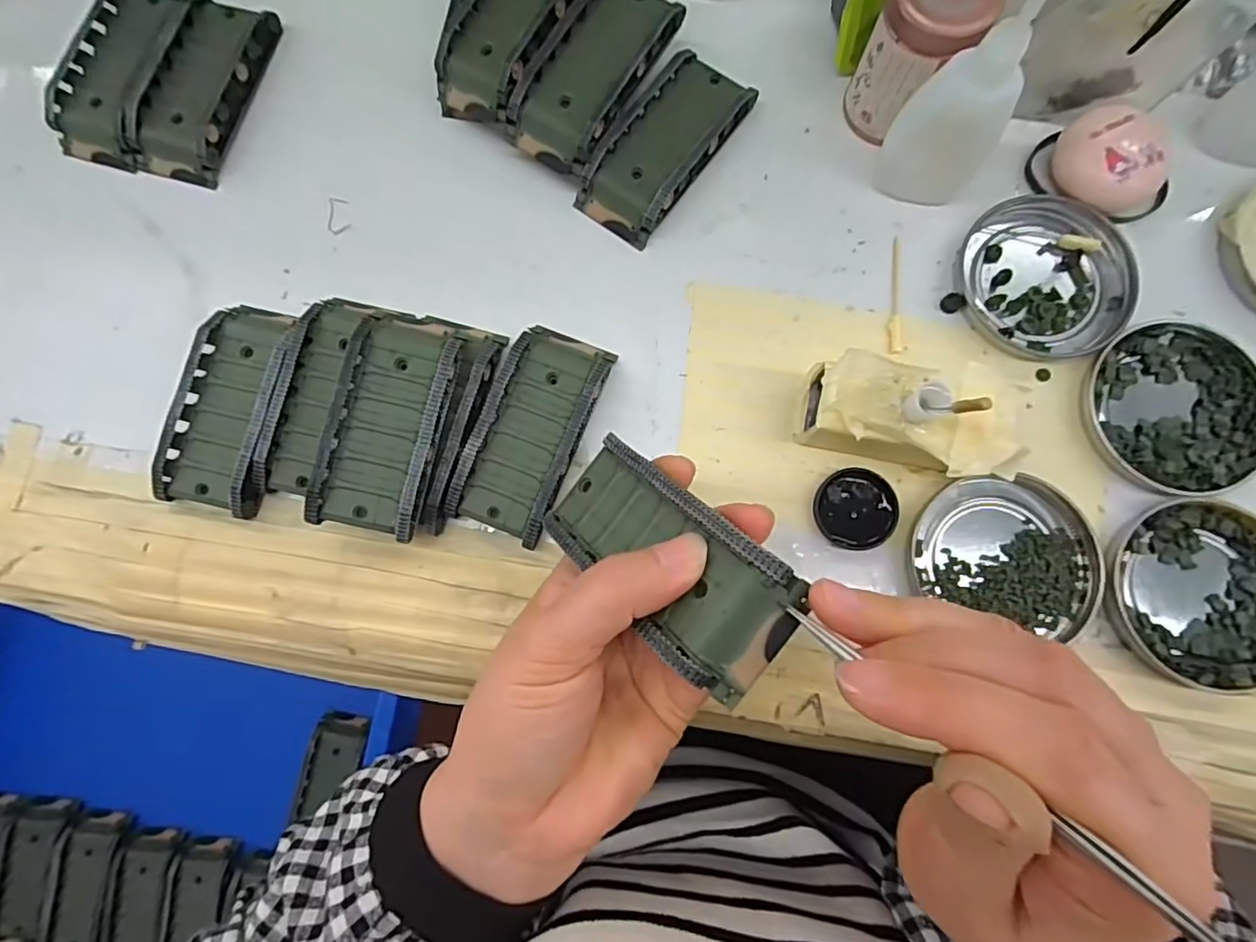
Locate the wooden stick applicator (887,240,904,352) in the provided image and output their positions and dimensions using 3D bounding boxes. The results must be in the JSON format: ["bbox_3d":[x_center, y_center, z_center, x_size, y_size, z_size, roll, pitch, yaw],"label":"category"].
[{"bbox_3d":[0.128,-0.085,0.284,0.007,0.004,0.059,3,81,3],"label":"wooden stick applicator"}]

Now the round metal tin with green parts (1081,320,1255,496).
[{"bbox_3d":[0.249,-0.029,0.268,0.074,0.007,0.077,0,80,1],"label":"round metal tin with green parts"}]

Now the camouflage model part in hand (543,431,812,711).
[{"bbox_3d":[0.010,0.026,0.194,0.041,0.020,0.095,-47,50,-5],"label":"camouflage model part in hand"}]

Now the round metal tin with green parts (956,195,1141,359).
[{"bbox_3d":[0.198,-0.092,0.280,0.074,0.008,0.074,0,80,1],"label":"round metal tin with green parts"}]

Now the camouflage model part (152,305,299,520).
[{"bbox_3d":[-0.183,-0.031,0.274,0.044,0.018,0.096,12,80,4],"label":"camouflage model part"}]

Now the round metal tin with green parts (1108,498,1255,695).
[{"bbox_3d":[0.247,0.052,0.252,0.076,0.008,0.077,0,80,1],"label":"round metal tin with green parts"}]

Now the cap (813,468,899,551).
[{"bbox_3d":[0.102,0.017,0.266,0.035,0.006,0.035,0,80,1],"label":"cap"}]

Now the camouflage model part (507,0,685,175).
[{"bbox_3d":[-0.016,-0.192,0.291,0.044,0.031,0.093,32,82,7],"label":"camouflage model part"}]

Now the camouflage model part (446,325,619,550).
[{"bbox_3d":[-0.043,-0.019,0.271,0.045,0.019,0.096,21,81,5],"label":"camouflage model part"}]

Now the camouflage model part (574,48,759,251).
[{"bbox_3d":[0.019,-0.160,0.292,0.043,0.020,0.095,36,83,7],"label":"camouflage model part"}]

